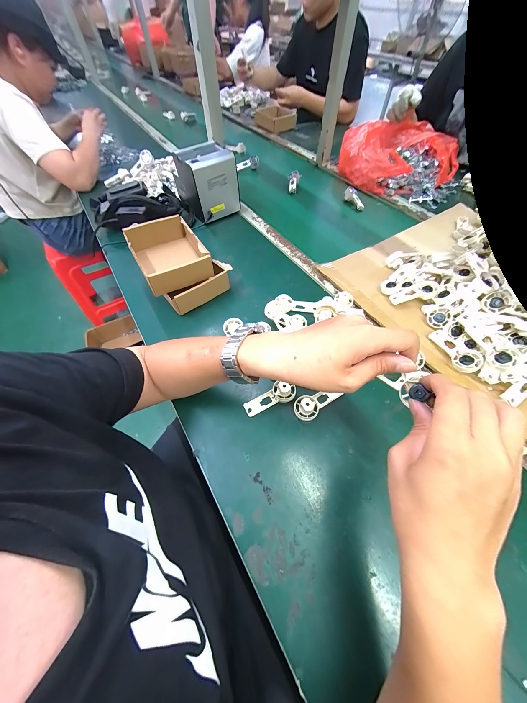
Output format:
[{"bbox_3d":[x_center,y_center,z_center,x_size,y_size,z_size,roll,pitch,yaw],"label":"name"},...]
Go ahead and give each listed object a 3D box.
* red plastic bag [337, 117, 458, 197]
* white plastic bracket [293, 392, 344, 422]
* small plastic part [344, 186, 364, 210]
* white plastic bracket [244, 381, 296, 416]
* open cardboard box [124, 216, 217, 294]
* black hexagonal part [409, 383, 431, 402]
[{"bbox_3d":[0.498,-0.713,0.850,0.392,0.107,0.332,-7,58,-4],"label":"red plastic bag"},{"bbox_3d":[0.092,0.085,0.389,0.083,0.025,0.038,-18,59,-7],"label":"white plastic bracket"},{"bbox_3d":[0.295,-0.498,0.767,0.044,0.032,0.094,-3,57,-1],"label":"small plastic part"},{"bbox_3d":[0.009,0.079,0.401,0.089,0.023,0.033,-25,59,2],"label":"white plastic bracket"},{"bbox_3d":[-0.202,-0.210,0.510,0.133,0.069,0.172,-25,61,-15],"label":"open cardboard box"},{"bbox_3d":[0.152,0.041,0.231,0.016,0.008,0.014,41,106,37],"label":"black hexagonal part"}]

